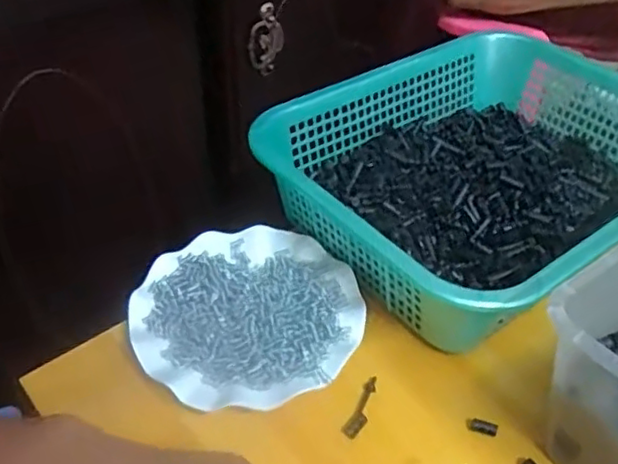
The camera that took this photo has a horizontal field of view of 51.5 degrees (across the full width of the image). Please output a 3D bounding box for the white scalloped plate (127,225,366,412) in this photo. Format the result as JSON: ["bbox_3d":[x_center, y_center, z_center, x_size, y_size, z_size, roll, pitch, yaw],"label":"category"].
[{"bbox_3d":[-0.050,0.067,0.526,0.180,0.026,0.174,2,42,-1],"label":"white scalloped plate"}]

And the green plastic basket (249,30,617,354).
[{"bbox_3d":[0.176,-0.066,0.619,0.394,0.085,0.297,-29,51,-31],"label":"green plastic basket"}]

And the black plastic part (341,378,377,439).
[{"bbox_3d":[0.041,0.130,0.477,0.014,0.004,0.054,20,45,19],"label":"black plastic part"}]

